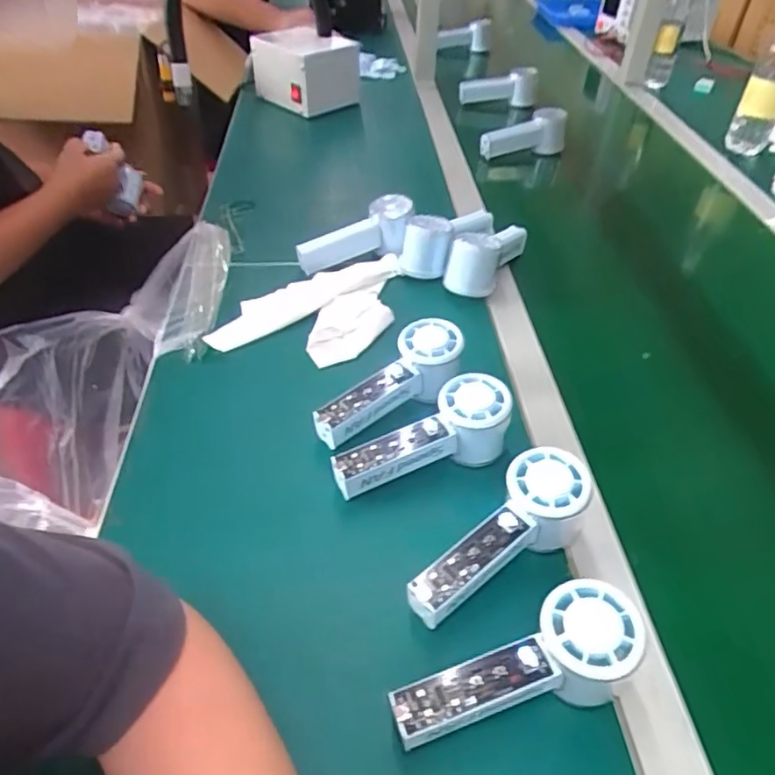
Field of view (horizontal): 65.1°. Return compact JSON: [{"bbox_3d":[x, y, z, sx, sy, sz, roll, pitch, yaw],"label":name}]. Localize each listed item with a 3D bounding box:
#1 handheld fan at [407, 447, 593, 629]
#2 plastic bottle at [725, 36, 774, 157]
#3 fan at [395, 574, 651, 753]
[{"bbox_3d":[0.080,0.109,0.436,0.156,0.058,0.055,-36,55,-16],"label":"handheld fan"},{"bbox_3d":[0.630,-0.500,0.998,0.069,0.224,0.059,26,48,22],"label":"plastic bottle"},{"bbox_3d":[0.080,0.173,0.367,0.151,0.057,0.052,-22,47,-4],"label":"fan"}]

